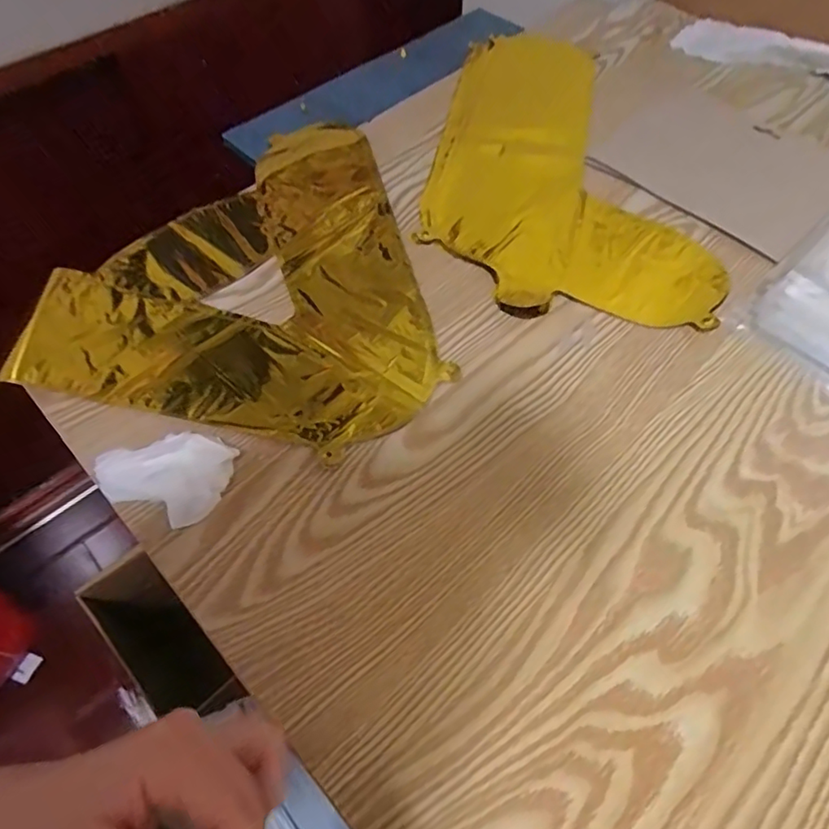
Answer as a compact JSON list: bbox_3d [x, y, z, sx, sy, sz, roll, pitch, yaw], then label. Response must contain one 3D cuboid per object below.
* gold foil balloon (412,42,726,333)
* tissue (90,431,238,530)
[{"bbox_3d":[0.143,-0.255,0.552,0.238,0.010,0.426,7,58,4],"label":"gold foil balloon"},{"bbox_3d":[-0.160,0.036,0.363,0.081,0.016,0.054,16,59,10],"label":"tissue"}]

